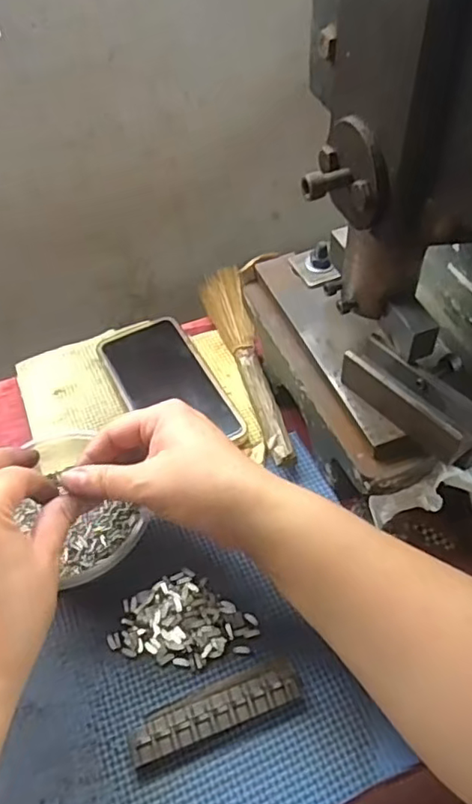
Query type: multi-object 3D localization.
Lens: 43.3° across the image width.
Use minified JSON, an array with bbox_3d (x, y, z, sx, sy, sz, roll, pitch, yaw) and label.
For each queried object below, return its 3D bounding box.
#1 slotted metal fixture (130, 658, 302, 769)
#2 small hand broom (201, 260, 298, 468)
[{"bbox_3d":[-0.012,0.178,0.345,0.098,0.012,0.027,-17,52,-11],"label":"slotted metal fixture"},{"bbox_3d":[0.007,-0.040,0.509,0.035,0.021,0.231,-12,51,-6],"label":"small hand broom"}]

